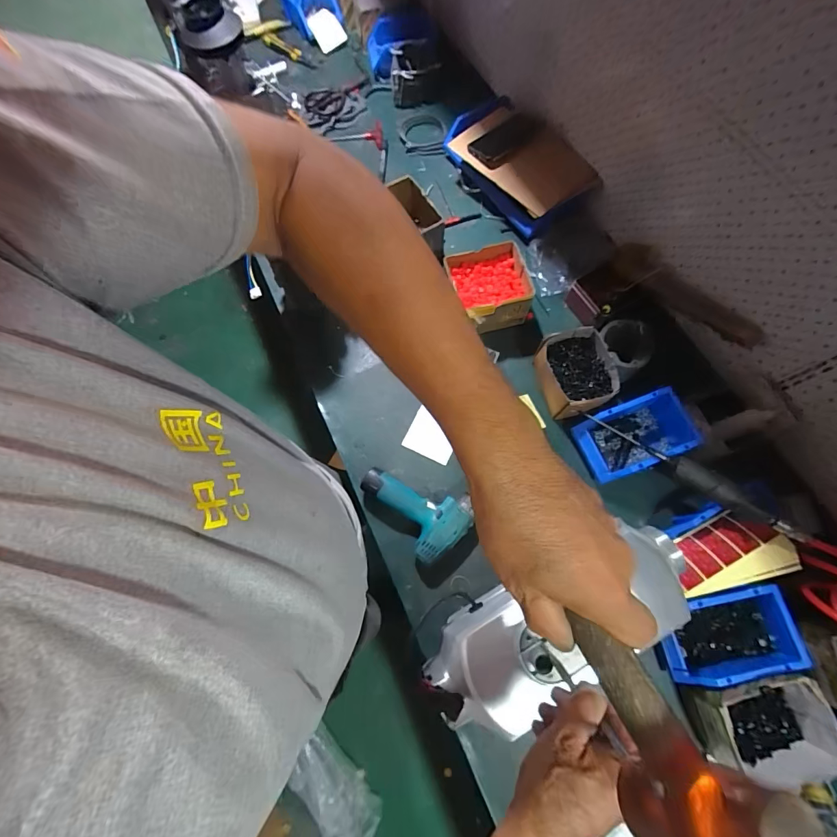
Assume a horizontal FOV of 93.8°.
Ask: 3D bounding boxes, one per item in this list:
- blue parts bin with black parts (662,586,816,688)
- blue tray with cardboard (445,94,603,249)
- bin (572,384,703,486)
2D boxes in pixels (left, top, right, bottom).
[{"bbox_3d":[0.480,0.330,0.609,0.178,0.064,0.117,-10,72,-2],"label":"blue parts bin with black parts"},{"bbox_3d":[0.218,-0.565,0.885,0.178,0.111,0.351,-35,75,-10],"label":"blue tray with cardboard"},{"bbox_3d":[0.396,0.031,0.716,0.188,0.080,0.118,-20,73,-5],"label":"bin"}]

